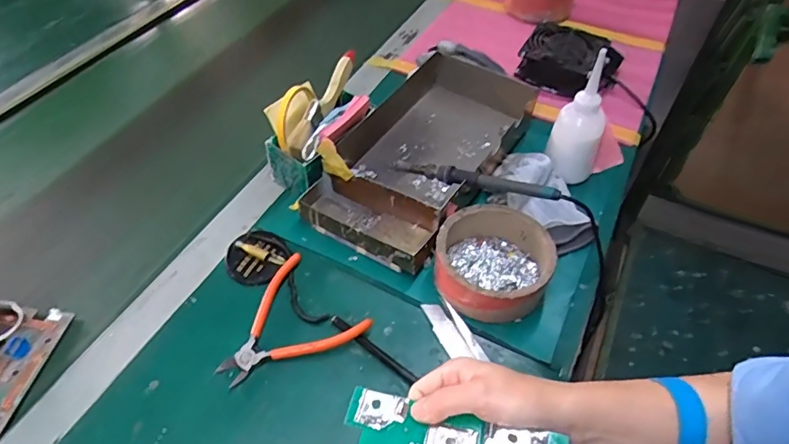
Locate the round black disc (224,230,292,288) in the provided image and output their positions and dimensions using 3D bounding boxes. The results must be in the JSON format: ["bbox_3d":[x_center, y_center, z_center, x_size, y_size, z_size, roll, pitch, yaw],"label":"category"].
[{"bbox_3d":[-0.155,0.037,0.586,0.066,0.017,0.071,0,50,0],"label":"round black disc"}]

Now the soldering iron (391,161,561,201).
[{"bbox_3d":[0.085,-0.051,0.591,0.204,0.026,0.025,14,50,27],"label":"soldering iron"}]

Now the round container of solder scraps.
[{"bbox_3d":[0.106,0.043,0.561,0.122,0.051,0.117,19,52,15],"label":"round container of solder scraps"}]

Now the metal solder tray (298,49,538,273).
[{"bbox_3d":[0.036,-0.094,0.669,0.193,0.061,0.334,21,53,16],"label":"metal solder tray"}]

